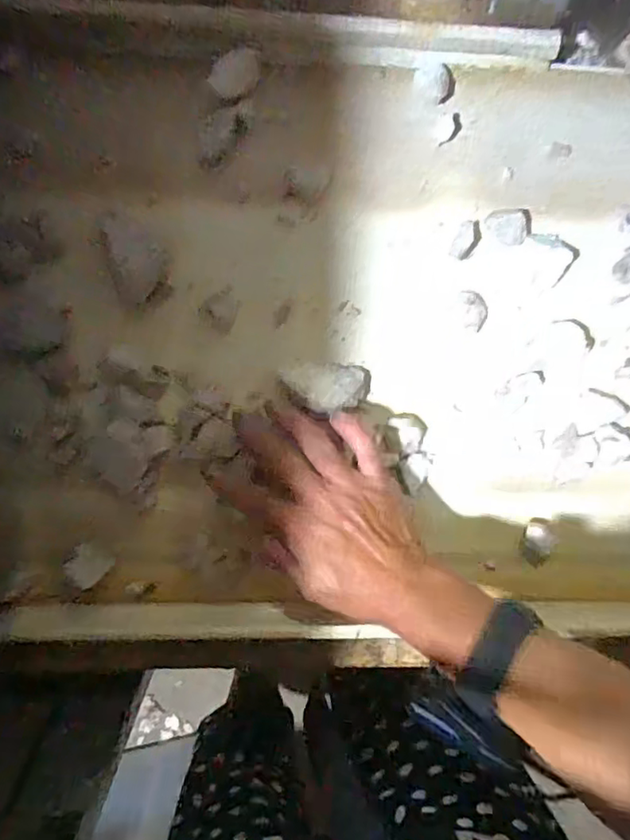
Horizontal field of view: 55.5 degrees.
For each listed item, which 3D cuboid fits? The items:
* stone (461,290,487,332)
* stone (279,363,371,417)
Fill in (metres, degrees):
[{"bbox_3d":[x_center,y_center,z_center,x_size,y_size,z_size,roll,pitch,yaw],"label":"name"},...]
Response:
[{"bbox_3d":[0.115,-0.078,0.425,0.019,0.007,0.028,-8,96,-3],"label":"stone"},{"bbox_3d":[0.008,-0.024,0.415,0.062,0.023,0.030,-2,96,-4],"label":"stone"}]

